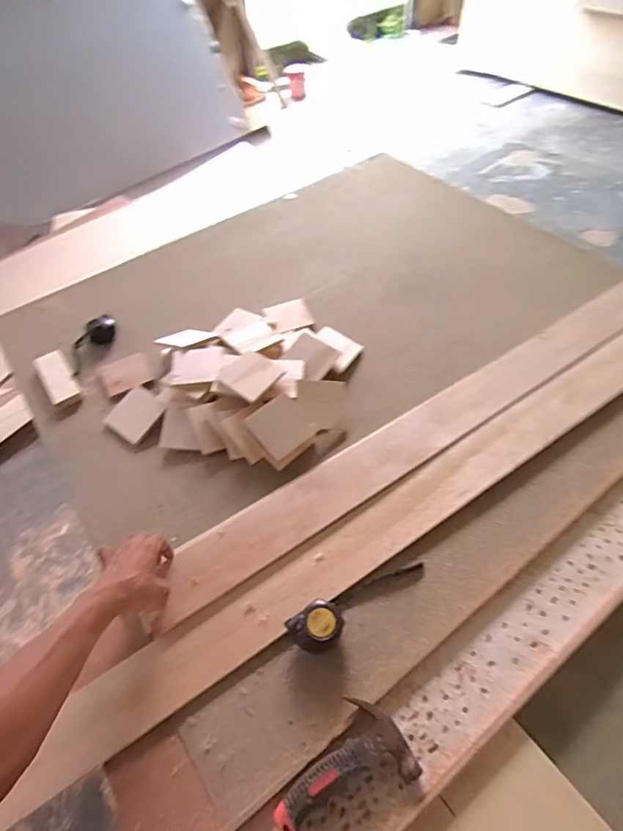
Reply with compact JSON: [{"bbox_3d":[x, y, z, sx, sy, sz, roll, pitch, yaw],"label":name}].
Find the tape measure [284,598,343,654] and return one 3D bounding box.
[{"bbox_3d":[0.009,0.279,0.631,0.071,0.043,0.061,-32,58,-18],"label":"tape measure"}]

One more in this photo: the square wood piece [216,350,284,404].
[{"bbox_3d":[-0.111,-0.074,0.854,0.099,0.011,0.090,31,61,25],"label":"square wood piece"}]

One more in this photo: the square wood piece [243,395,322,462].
[{"bbox_3d":[-0.047,0.018,0.796,0.096,0.004,0.090,-37,85,-21],"label":"square wood piece"}]

